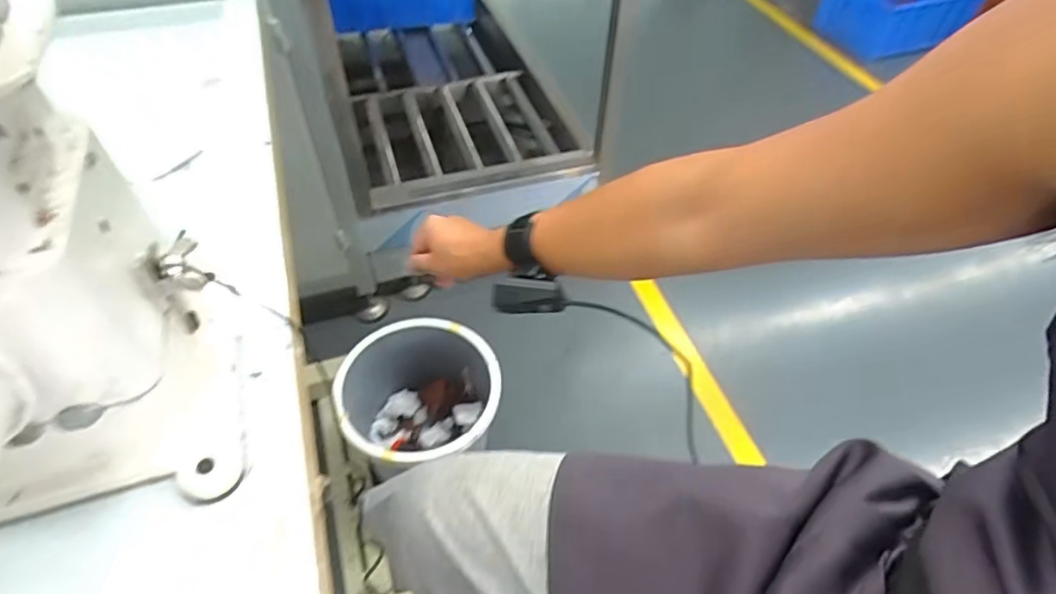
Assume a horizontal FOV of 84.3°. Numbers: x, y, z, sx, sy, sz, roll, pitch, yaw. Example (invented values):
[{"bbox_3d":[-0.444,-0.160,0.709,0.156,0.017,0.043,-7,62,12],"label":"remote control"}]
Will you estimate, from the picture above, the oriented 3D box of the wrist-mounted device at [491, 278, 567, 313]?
[{"bbox_3d":[0.001,-0.002,0.577,0.076,0.034,0.024,1,46,22],"label":"wrist-mounted device"}]

